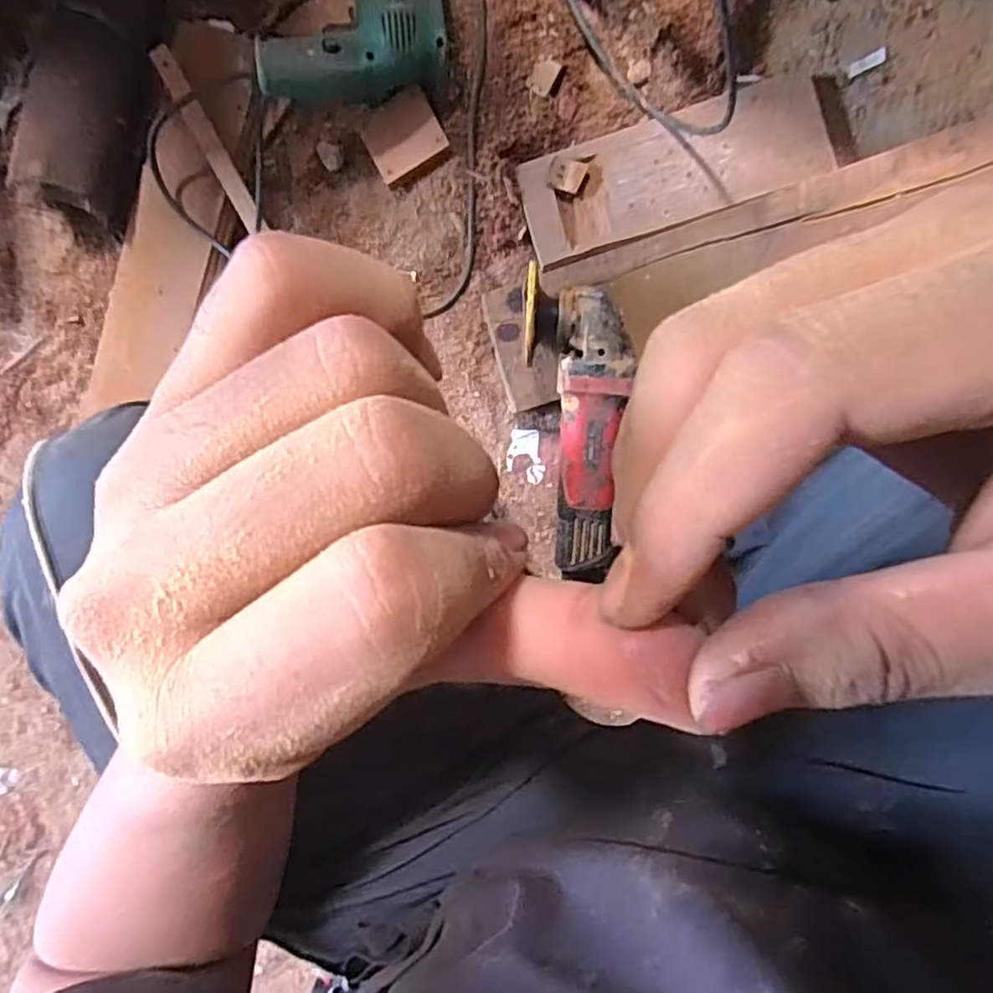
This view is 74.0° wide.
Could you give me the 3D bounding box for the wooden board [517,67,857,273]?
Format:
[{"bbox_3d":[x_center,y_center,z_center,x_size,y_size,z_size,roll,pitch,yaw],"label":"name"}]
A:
[{"bbox_3d":[0.187,-0.326,0.652,0.319,0.029,0.104,-18,94,5],"label":"wooden board"}]

